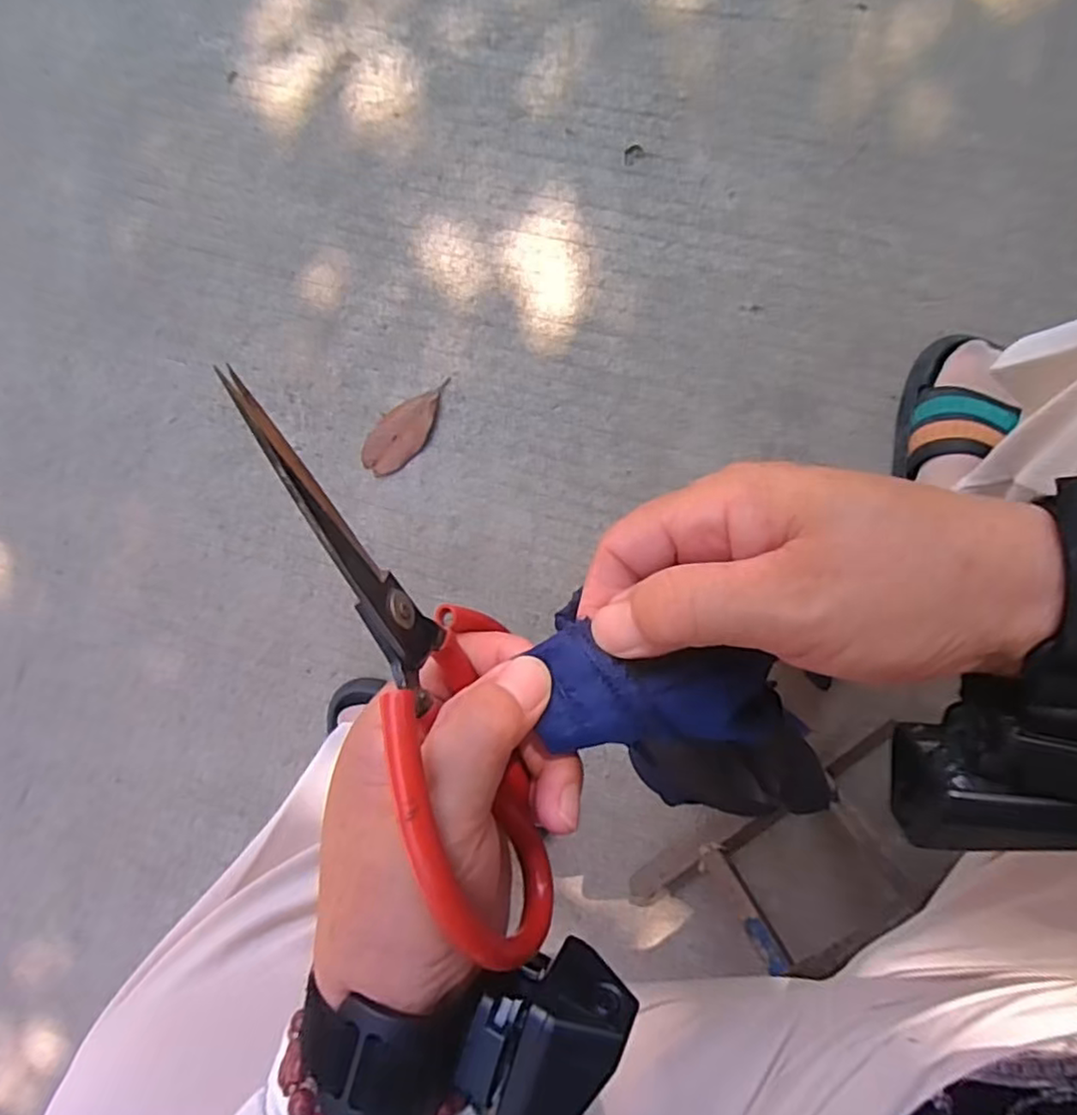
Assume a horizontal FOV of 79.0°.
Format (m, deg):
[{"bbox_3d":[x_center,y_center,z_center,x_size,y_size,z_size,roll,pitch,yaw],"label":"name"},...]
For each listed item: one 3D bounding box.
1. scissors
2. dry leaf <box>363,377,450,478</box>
[{"bbox_3d":[-0.034,0.036,0.199,0.020,0.076,0.188,-19,105,9],"label":"scissors"},{"bbox_3d":[-0.152,-0.150,0.753,0.129,0.009,0.057,-45,83,6],"label":"dry leaf"}]

